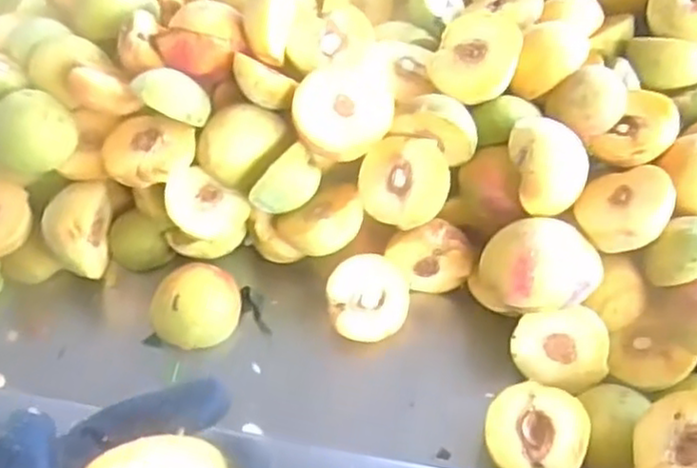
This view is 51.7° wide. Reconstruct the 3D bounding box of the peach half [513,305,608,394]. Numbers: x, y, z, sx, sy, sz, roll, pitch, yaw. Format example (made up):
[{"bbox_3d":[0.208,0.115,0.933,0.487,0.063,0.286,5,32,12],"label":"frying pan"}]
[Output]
[{"bbox_3d":[0.141,0.075,0.479,0.059,0.030,0.052,3,86,18],"label":"peach half"}]

